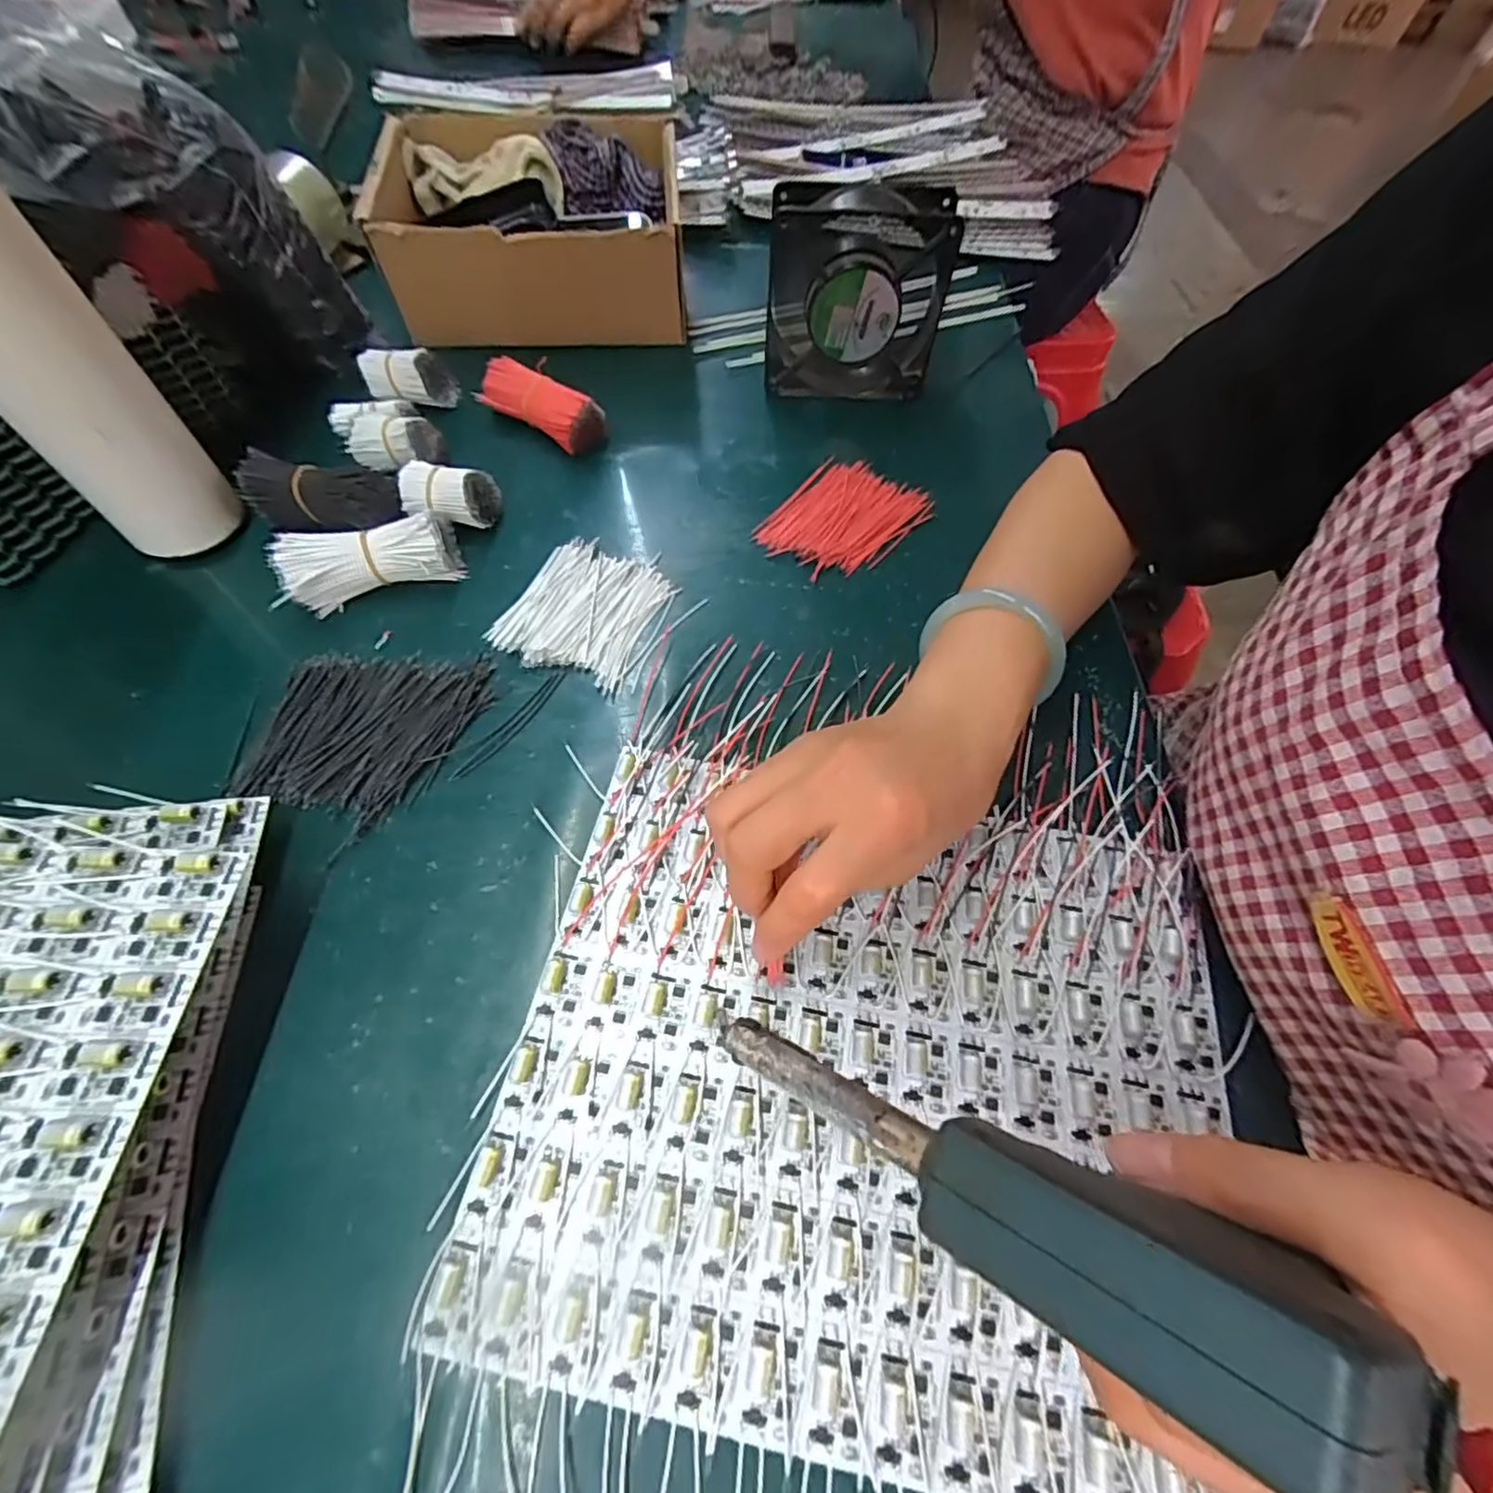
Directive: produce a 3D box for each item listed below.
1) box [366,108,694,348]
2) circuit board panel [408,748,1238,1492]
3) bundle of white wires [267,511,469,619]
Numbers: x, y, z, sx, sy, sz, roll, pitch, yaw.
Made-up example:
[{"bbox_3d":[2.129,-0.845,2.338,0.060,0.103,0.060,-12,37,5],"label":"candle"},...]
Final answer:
[{"bbox_3d":[-0.157,-0.399,0.493,0.211,0.092,0.171,-3,61,-4],"label":"box"},{"bbox_3d":[0.050,0.128,0.261,0.278,0.009,0.245,12,61,4],"label":"circuit board panel"},{"bbox_3d":[-0.220,-0.109,0.368,0.098,0.035,0.039,-24,64,-15],"label":"bundle of white wires"}]

